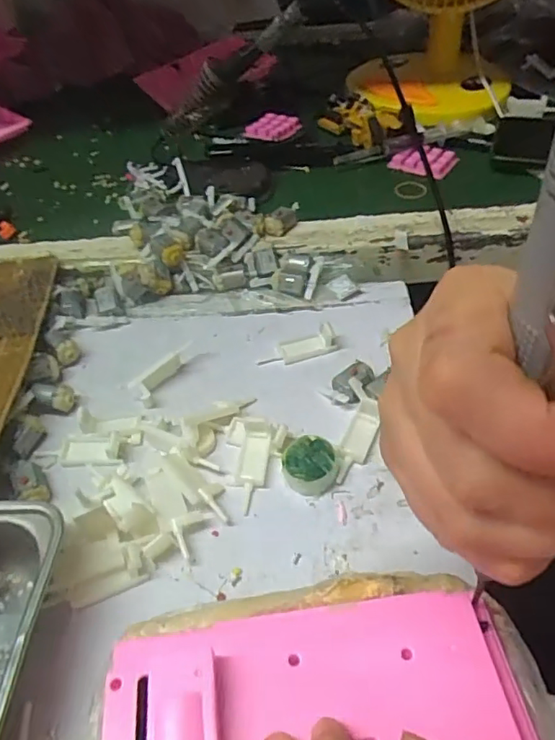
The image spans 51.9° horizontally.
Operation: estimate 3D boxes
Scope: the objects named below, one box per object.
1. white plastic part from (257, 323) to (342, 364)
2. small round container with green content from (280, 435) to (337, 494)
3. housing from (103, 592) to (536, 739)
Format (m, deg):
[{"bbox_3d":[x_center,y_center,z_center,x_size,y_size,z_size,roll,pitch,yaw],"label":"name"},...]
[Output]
[{"bbox_3d":[0.014,-0.019,0.416,0.057,0.017,0.021,-14,48,-8],"label":"white plastic part"},{"bbox_3d":[0.019,0.057,0.345,0.031,0.018,0.031,-2,47,2],"label":"small round container with green content"},{"bbox_3d":[0.016,0.140,0.190,0.152,0.021,0.123,-7,47,-2],"label":"housing"}]

